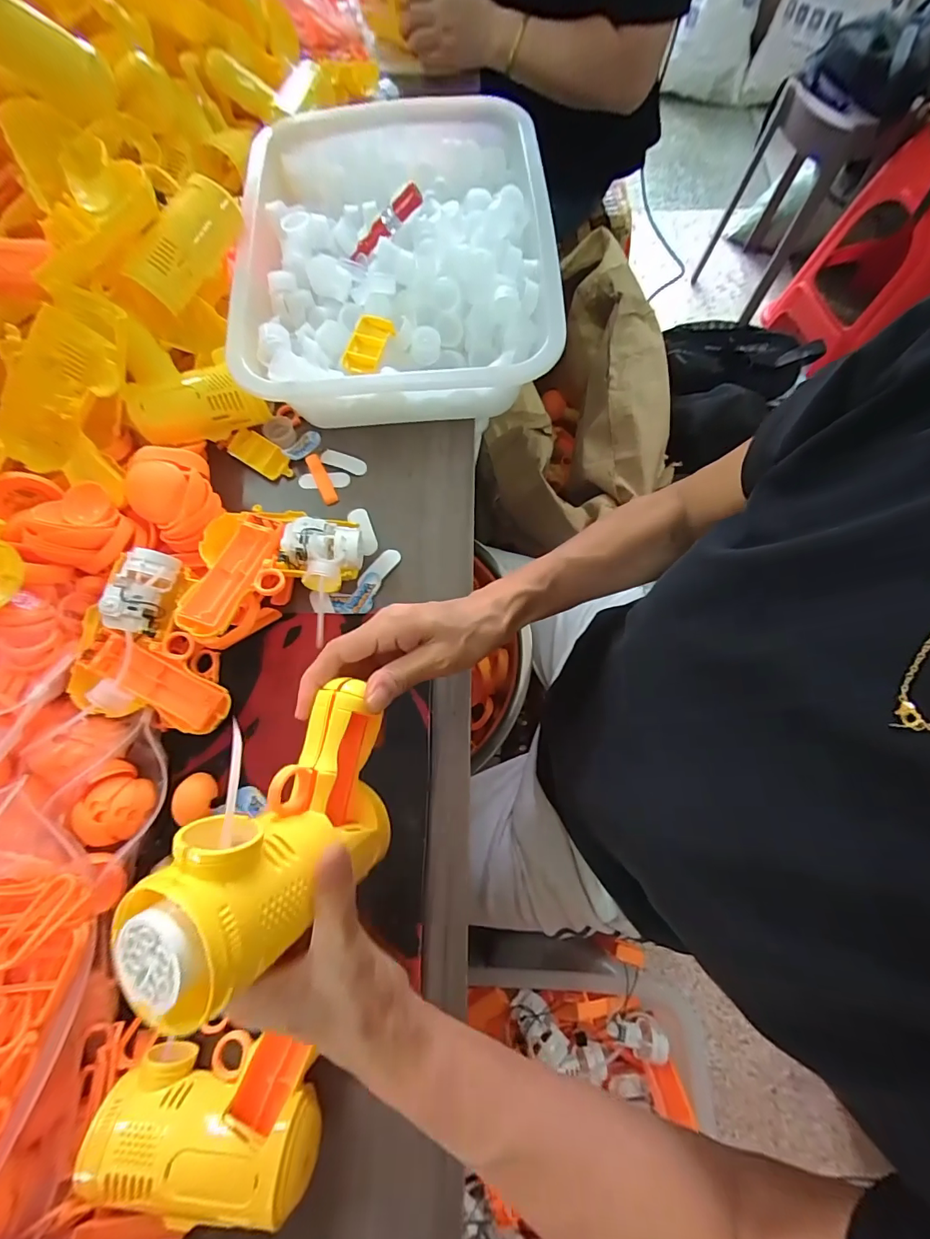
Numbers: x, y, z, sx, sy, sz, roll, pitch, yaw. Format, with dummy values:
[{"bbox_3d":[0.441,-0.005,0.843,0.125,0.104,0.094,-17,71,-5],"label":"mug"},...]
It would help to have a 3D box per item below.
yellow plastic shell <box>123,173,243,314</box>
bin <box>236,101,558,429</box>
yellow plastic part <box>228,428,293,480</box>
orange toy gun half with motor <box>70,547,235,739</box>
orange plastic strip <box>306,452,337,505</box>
[{"bbox_3d":[-0.258,-0.352,0.421,0.026,0.055,0.126,24,75,9],"label":"yellow plastic shell"},{"bbox_3d":[-0.071,-0.370,0.469,0.296,0.089,0.372,-3,72,1],"label":"bin"},{"bbox_3d":[-0.209,-0.168,0.457,0.066,0.015,0.031,31,76,11],"label":"yellow plastic part"},{"bbox_3d":[-0.256,0.019,0.374,0.111,0.057,0.139,0,72,2],"label":"orange toy gun half with motor"},{"bbox_3d":[-0.146,-0.143,0.455,0.015,0.008,0.061,-25,73,-6],"label":"orange plastic strip"}]

